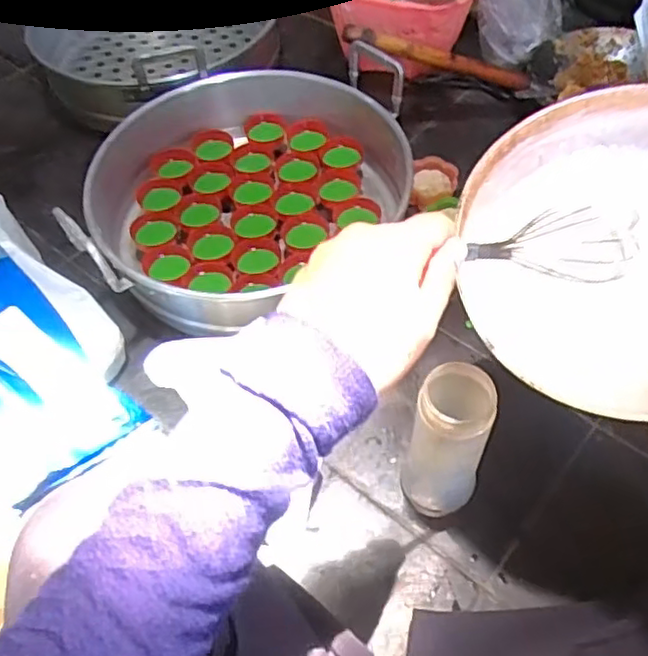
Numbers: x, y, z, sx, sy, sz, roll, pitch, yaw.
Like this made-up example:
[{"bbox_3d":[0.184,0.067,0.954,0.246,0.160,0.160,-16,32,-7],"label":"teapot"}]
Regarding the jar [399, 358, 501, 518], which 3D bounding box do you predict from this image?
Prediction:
[{"bbox_3d":[0.105,0.095,0.540,0.057,0.157,0.060,-1,55,2],"label":"jar"}]

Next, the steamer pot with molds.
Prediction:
[{"bbox_3d":[-0.080,-0.171,0.754,0.347,0.111,0.337,-1,55,2],"label":"steamer pot with molds"}]

